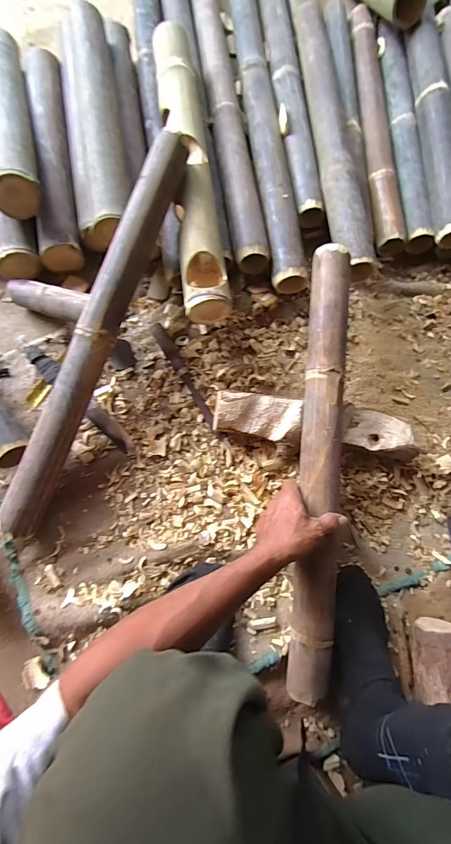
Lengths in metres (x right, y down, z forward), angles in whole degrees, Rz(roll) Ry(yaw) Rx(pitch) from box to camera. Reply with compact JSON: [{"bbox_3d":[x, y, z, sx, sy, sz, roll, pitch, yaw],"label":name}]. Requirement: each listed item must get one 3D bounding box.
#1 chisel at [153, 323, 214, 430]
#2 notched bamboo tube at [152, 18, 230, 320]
[{"bbox_3d":[-0.073,-0.085,0.658,0.023,0.015,0.208,-28,78,-8],"label":"chisel"},{"bbox_3d":[-0.063,-0.443,0.663,0.074,0.068,0.562,-7,76,-3],"label":"notched bamboo tube"}]

